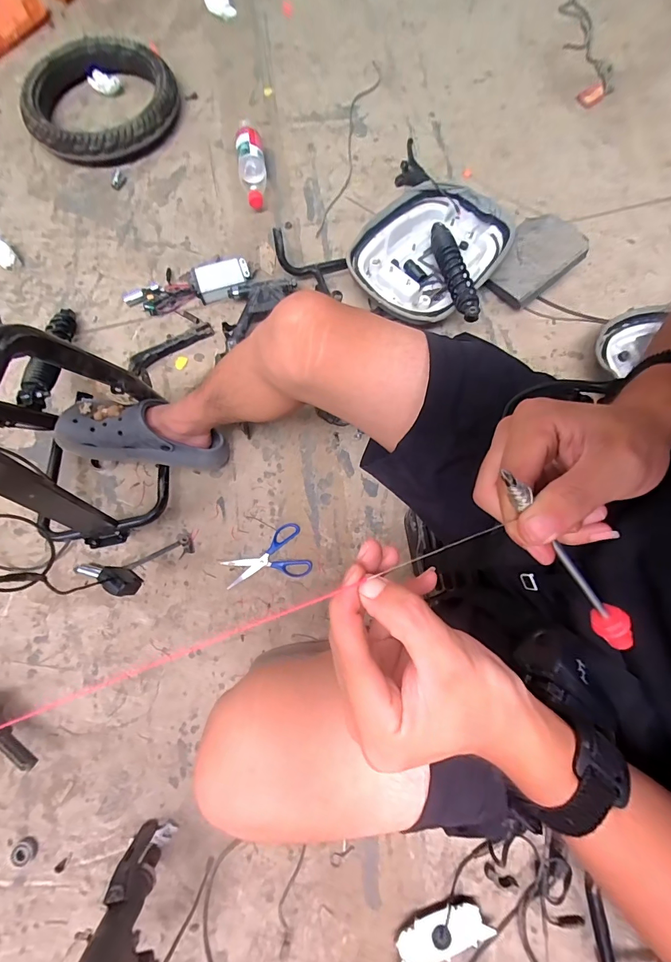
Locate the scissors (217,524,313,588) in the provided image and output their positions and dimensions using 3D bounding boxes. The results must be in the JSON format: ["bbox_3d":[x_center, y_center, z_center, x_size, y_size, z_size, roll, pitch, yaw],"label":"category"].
[{"bbox_3d":[-0.130,0.148,0.718,0.157,0.005,0.096,-21,78,-4],"label":"scissors"}]

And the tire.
[{"bbox_3d":[-0.514,-0.836,0.865,0.257,0.076,0.311,44,79,9],"label":"tire"}]

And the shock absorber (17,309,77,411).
[{"bbox_3d":[-0.536,-0.241,0.739,0.046,0.043,0.281,-11,55,-1],"label":"shock absorber"}]

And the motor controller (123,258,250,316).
[{"bbox_3d":[-0.314,-0.412,0.829,0.265,0.034,0.076,-15,76,-5],"label":"motor controller"}]

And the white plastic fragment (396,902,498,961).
[{"bbox_3d":[0.158,0.673,0.581,0.141,0.022,0.061,-14,78,-2],"label":"white plastic fragment"}]

